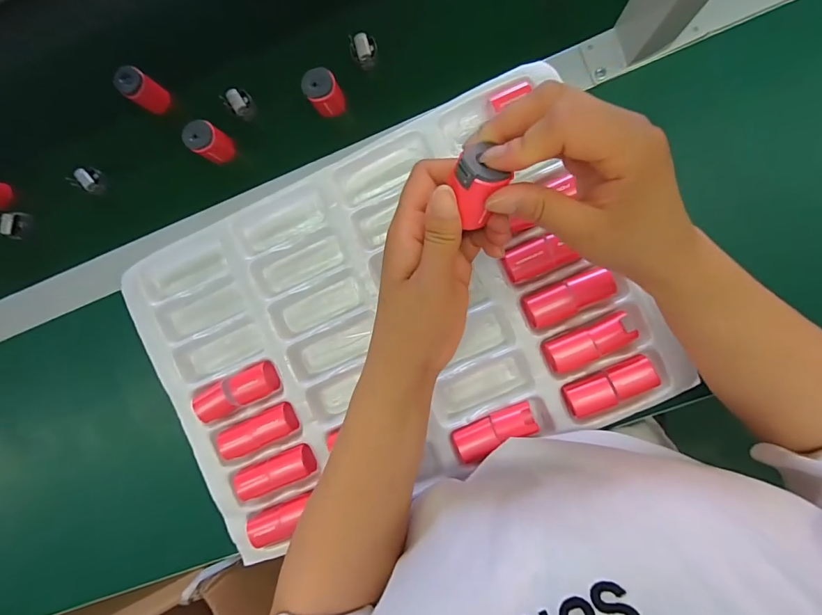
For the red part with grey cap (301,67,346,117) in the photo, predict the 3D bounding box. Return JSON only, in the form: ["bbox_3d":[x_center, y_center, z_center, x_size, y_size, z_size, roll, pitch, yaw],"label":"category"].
[{"bbox_3d":[-0.081,-0.202,0.384,0.030,0.039,0.027,-35,88,6],"label":"red part with grey cap"}]

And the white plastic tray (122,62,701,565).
[{"bbox_3d":[-0.024,0.014,0.384,0.437,0.035,0.312,-24,89,6],"label":"white plastic tray"}]

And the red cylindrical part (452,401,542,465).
[{"bbox_3d":[0.075,0.112,0.366,0.073,0.022,0.029,-26,89,6],"label":"red cylindrical part"}]

